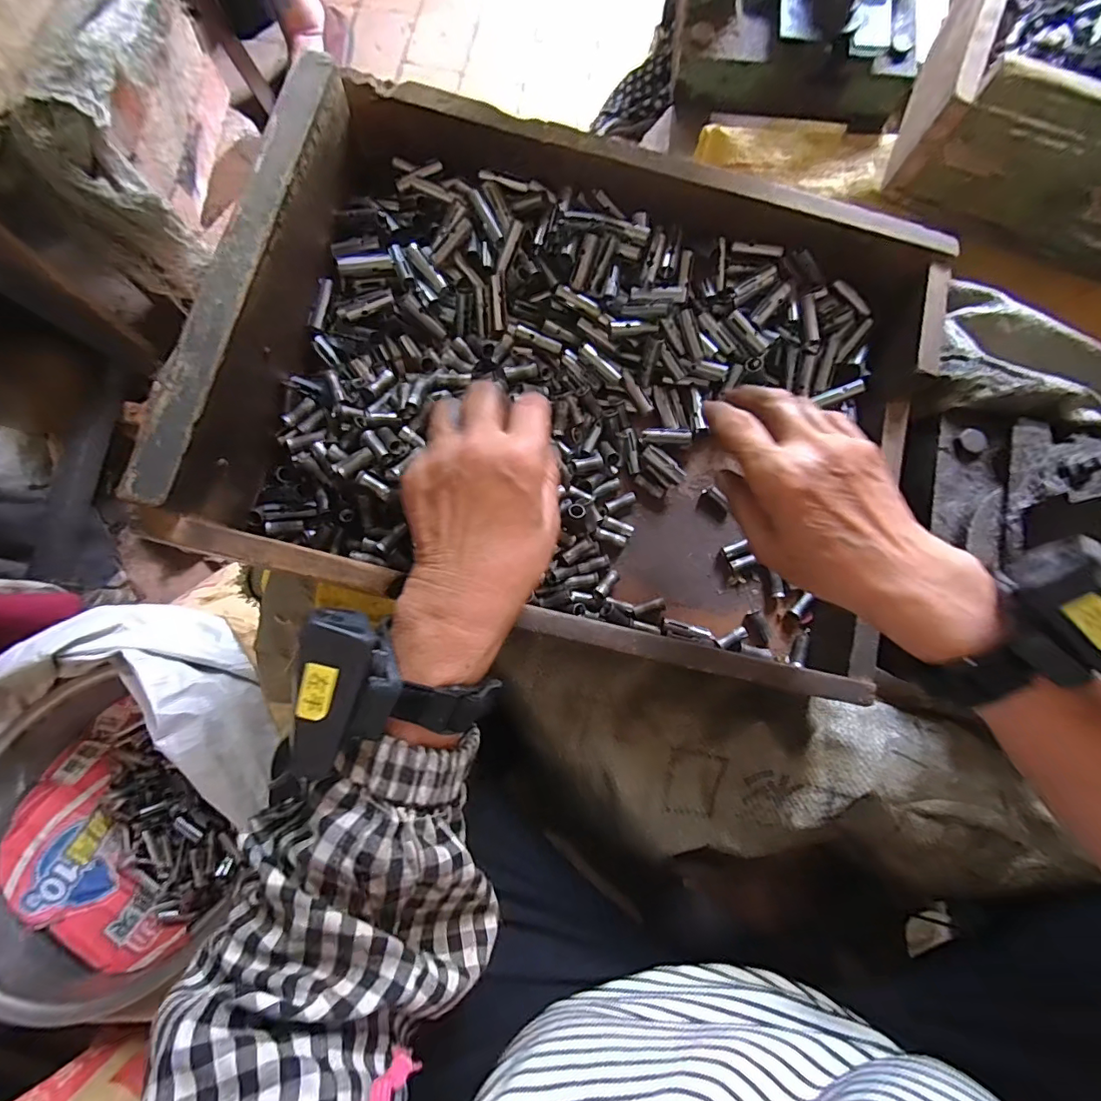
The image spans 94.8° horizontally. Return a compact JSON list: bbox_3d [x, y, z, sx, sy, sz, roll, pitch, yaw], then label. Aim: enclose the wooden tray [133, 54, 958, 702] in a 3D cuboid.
[{"bbox_3d":[0.033,-0.114,0.352,0.434,0.135,0.339,13,79,2],"label":"wooden tray"}]

